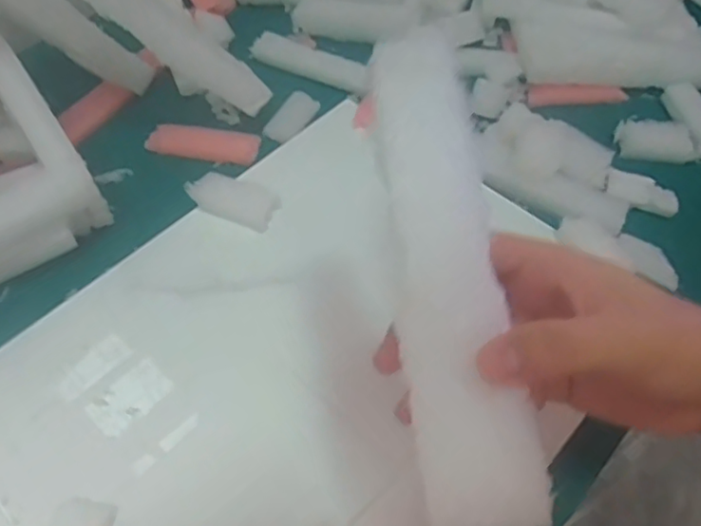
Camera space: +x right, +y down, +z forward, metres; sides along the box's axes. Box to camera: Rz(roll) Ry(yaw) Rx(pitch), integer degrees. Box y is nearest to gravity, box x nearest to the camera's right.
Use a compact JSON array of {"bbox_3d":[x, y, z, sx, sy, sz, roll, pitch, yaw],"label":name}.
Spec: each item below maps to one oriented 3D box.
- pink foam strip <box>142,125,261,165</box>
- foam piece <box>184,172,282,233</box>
[{"bbox_3d":[-0.120,-0.098,0.511,0.091,0.009,0.027,10,56,6],"label":"pink foam strip"},{"bbox_3d":[-0.087,-0.047,0.456,0.066,0.019,0.027,18,57,-1],"label":"foam piece"}]

